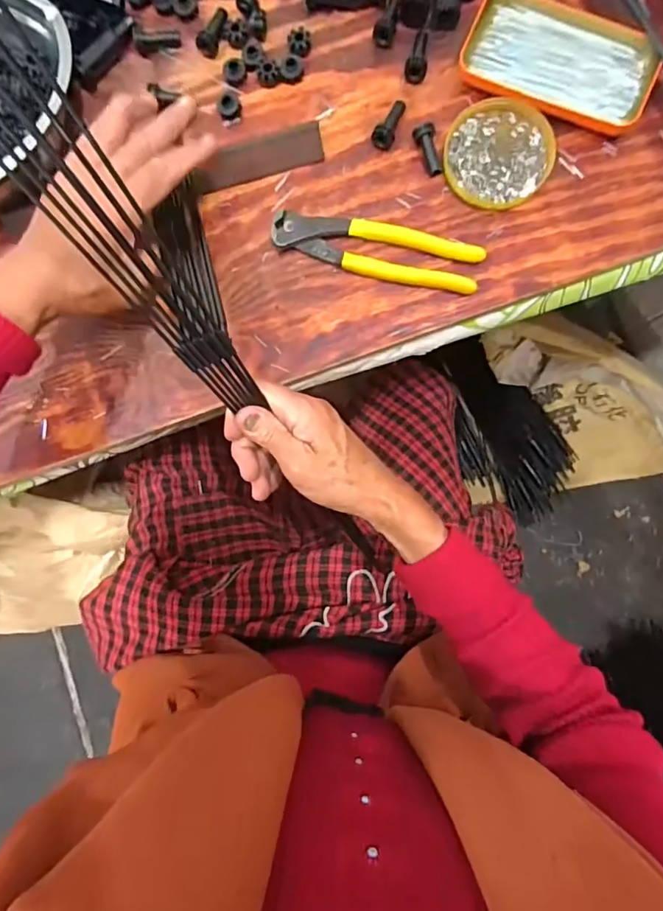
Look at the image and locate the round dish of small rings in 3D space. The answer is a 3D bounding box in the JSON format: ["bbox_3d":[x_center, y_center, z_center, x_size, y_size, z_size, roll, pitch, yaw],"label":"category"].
[{"bbox_3d":[0.131,-0.236,0.399,0.081,0.021,0.079,8,83,6],"label":"round dish of small rings"}]

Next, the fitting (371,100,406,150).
[{"bbox_3d":[0.046,-0.267,0.408,0.016,0.014,0.041,23,85,7],"label":"fitting"}]

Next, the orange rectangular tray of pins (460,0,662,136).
[{"bbox_3d":[0.179,-0.311,0.399,0.142,0.023,0.080,27,85,8],"label":"orange rectangular tray of pins"}]

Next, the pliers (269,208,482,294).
[{"bbox_3d":[0.035,-0.162,0.400,0.162,0.015,0.040,13,84,6],"label":"pliers"}]

